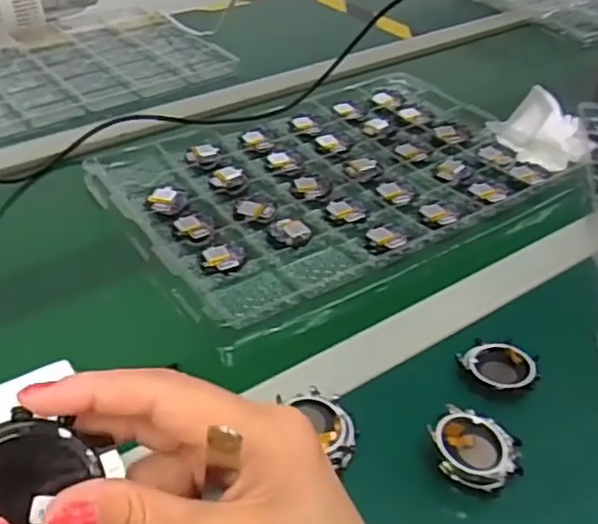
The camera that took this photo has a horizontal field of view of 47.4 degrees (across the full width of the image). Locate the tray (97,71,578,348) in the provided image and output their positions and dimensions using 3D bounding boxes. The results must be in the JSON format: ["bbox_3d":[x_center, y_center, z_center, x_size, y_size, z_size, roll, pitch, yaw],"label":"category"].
[{"bbox_3d":[0.034,-0.094,0.712,0.438,0.018,0.306,-22,45,-26],"label":"tray"}]

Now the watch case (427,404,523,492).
[{"bbox_3d":[0.112,0.119,0.432,0.057,0.022,0.048,9,40,9],"label":"watch case"}]

